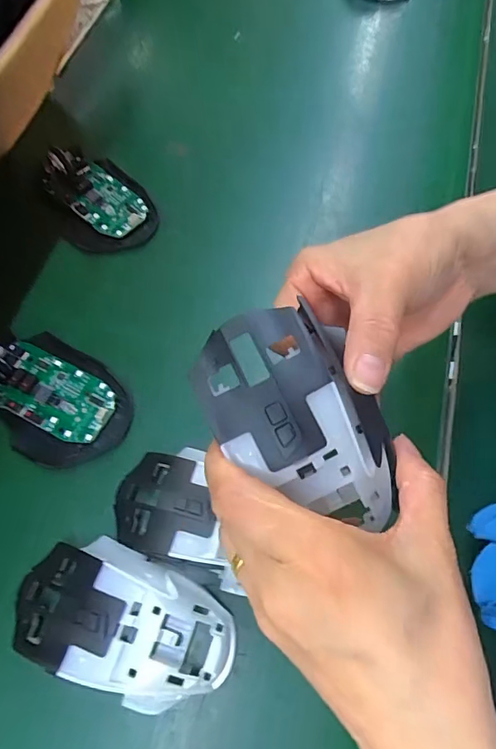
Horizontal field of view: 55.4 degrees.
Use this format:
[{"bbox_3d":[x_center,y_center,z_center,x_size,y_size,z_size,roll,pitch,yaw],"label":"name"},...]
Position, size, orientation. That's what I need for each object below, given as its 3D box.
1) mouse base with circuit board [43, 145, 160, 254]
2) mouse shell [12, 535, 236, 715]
[{"bbox_3d":[-0.121,-0.141,0.378,0.069,0.026,0.098,-32,71,-16],"label":"mouse base with circuit board"},{"bbox_3d":[-0.064,0.129,0.247,0.113,0.035,0.063,22,66,10],"label":"mouse shell"}]

